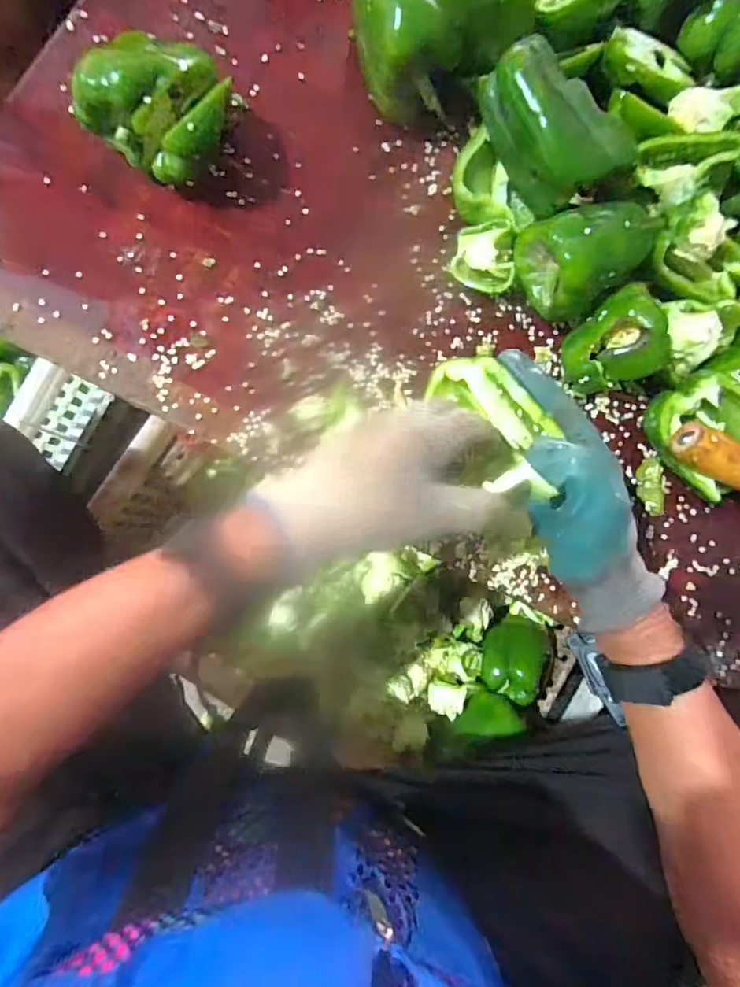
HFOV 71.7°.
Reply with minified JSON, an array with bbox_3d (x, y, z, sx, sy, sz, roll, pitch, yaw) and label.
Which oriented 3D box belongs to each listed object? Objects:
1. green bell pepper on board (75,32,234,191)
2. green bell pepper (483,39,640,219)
[{"bbox_3d":[-0.155,-0.288,0.384,0.094,0.077,0.086,25,83,-3],"label":"green bell pepper on board"},{"bbox_3d":[0.139,-0.283,0.398,0.074,0.063,0.111,-31,89,-8],"label":"green bell pepper"}]

